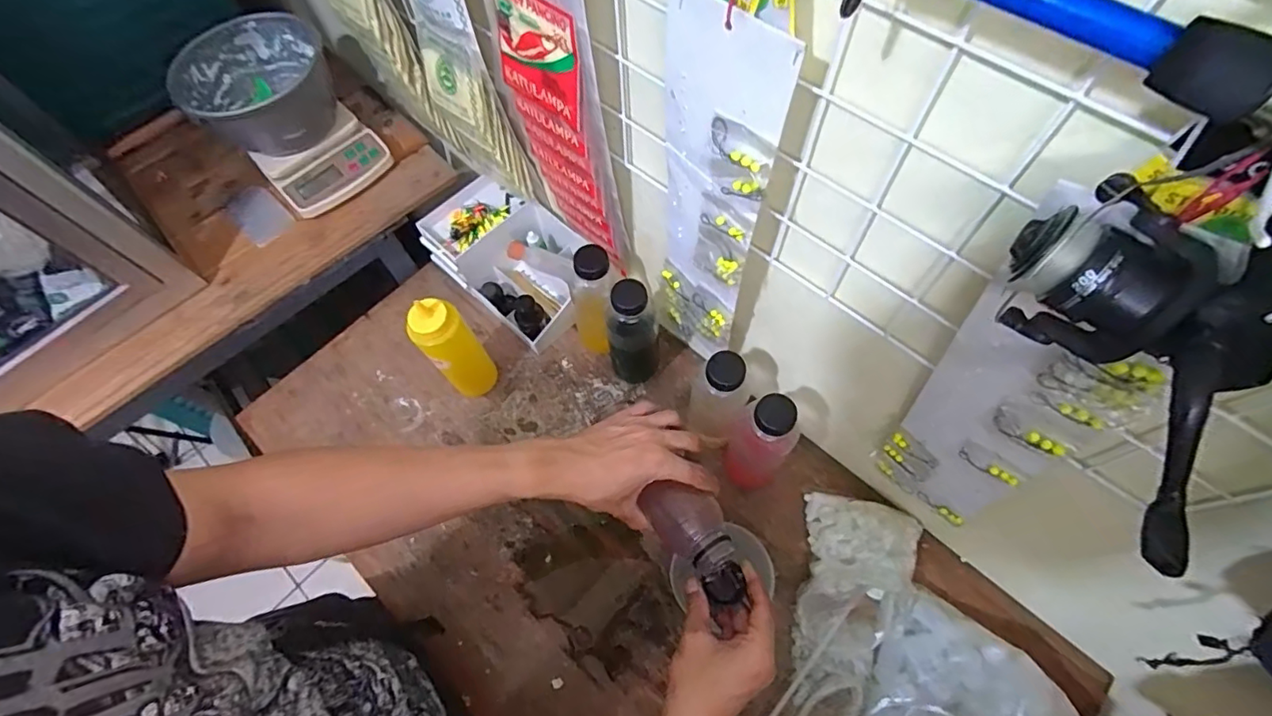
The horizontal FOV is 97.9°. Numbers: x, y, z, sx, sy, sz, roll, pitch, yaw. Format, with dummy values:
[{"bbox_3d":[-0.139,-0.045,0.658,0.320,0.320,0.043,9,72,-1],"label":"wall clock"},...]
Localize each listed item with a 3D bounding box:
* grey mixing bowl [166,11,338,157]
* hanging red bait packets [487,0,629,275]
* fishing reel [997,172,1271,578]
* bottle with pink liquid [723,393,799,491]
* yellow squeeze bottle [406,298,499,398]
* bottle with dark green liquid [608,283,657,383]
[{"bbox_3d":[-0.531,-0.388,0.787,0.199,0.111,0.190,-1,64,2],"label":"grey mixing bowl"},{"bbox_3d":[-0.072,-0.225,0.546,0.124,0.359,0.044,41,73,19],"label":"hanging red bait packets"},{"bbox_3d":[0.223,-0.004,0.225,0.075,0.087,0.153,-11,64,-3],"label":"fishing reel"},{"bbox_3d":[0.136,0.101,0.624,0.062,0.188,0.061,-1,64,2],"label":"bottle with pink liquid"},{"bbox_3d":[-0.227,-0.006,0.688,0.066,0.185,0.065,-33,67,-13],"label":"yellow squeeze bottle"},{"bbox_3d":[-0.005,-0.026,0.689,0.057,0.187,0.057,-16,65,-5],"label":"bottle with dark green liquid"}]

